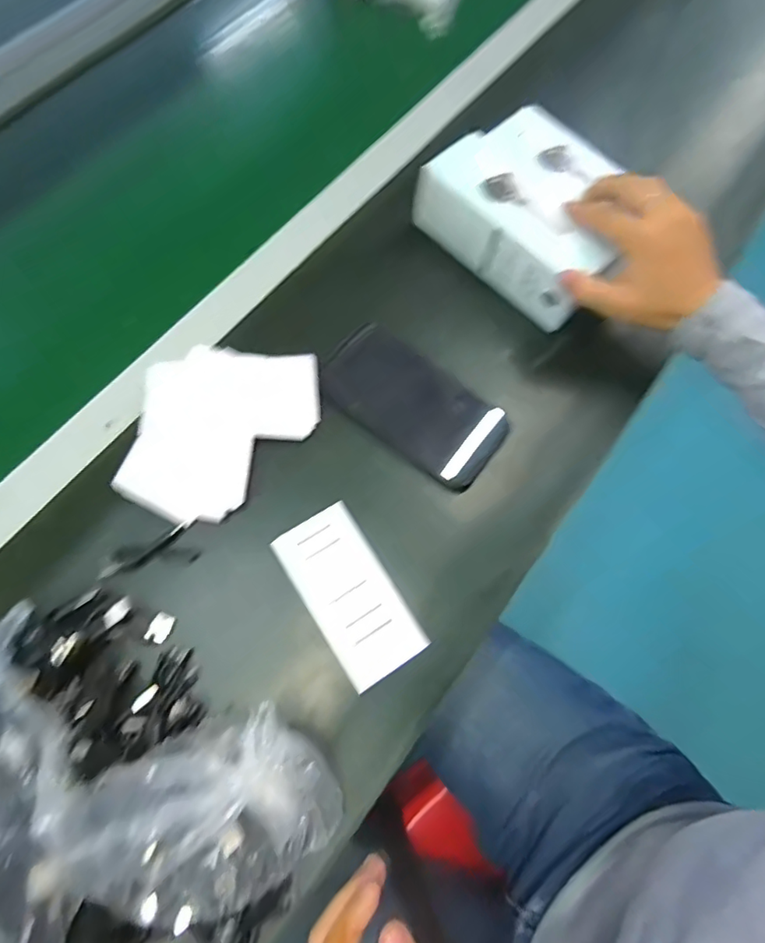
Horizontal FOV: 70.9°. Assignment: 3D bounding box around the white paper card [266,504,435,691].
[{"bbox_3d":[-0.023,0.085,0.378,0.059,0.004,0.119,-31,76,-12],"label":"white paper card"}]

